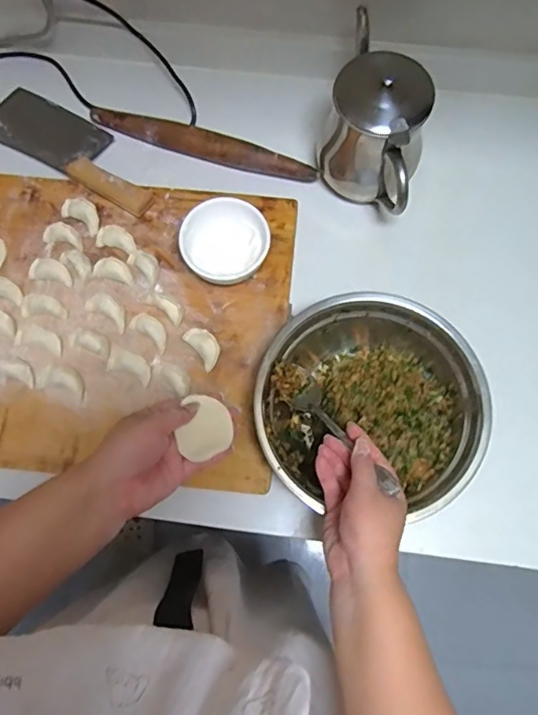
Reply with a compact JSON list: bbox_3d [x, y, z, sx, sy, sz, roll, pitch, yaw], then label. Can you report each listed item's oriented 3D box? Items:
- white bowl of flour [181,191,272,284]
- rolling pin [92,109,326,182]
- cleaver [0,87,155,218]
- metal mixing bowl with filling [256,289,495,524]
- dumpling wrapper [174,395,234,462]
[{"bbox_3d":[-0.048,-0.126,0.600,0.093,0.056,0.096,0,76,1],"label":"white bowl of flour"},{"bbox_3d":[-0.087,-0.267,0.665,0.304,0.034,0.035,19,77,5],"label":"rolling pin"},{"bbox_3d":[-0.248,-0.269,0.659,0.270,0.031,0.088,31,78,8],"label":"cleaver"},{"bbox_3d":[0.106,0.045,0.559,0.231,0.079,0.211,5,76,2],"label":"metal mixing bowl with filling"},{"bbox_3d":[-0.057,0.061,0.479,0.046,0.008,0.056,-9,74,-2],"label":"dumpling wrapper"}]

